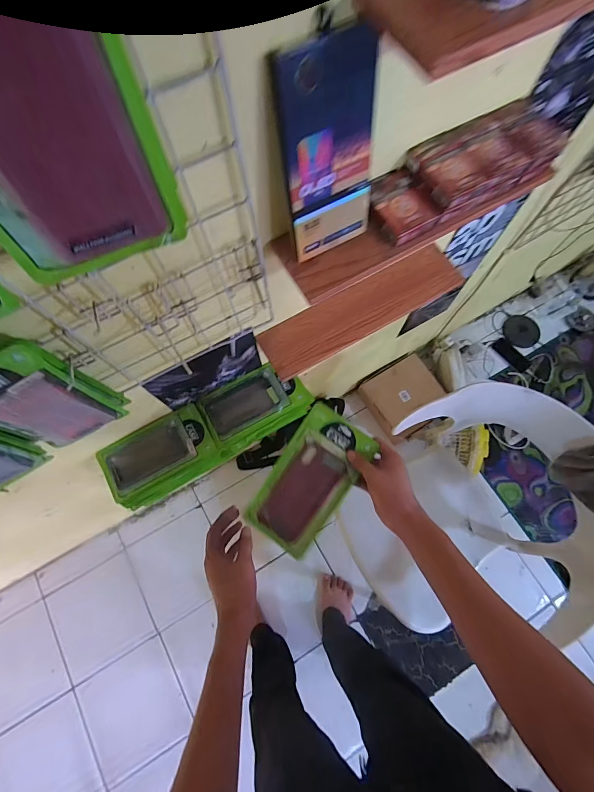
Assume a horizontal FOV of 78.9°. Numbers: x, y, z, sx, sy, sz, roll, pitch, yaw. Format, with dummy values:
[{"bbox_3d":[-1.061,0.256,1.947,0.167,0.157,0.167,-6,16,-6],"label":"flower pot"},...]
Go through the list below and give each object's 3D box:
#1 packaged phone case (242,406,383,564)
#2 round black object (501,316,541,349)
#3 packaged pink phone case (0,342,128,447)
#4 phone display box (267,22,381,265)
[{"bbox_3d":[0.019,0.124,0.533,0.108,0.009,0.207,36,91,6],"label":"packaged phone case"},{"bbox_3d":[0.961,-0.278,1.541,0.154,0.018,0.151,0,73,0],"label":"round black object"},{"bbox_3d":[-0.302,0.011,0.432,0.107,0.200,0.019,-29,71,-6],"label":"packaged pink phone case"},{"bbox_3d":[0.030,-0.236,0.366,0.104,0.196,0.018,-30,62,-5],"label":"phone display box"}]

